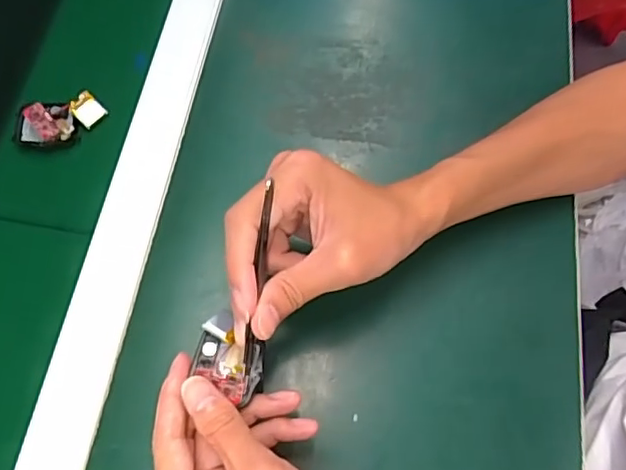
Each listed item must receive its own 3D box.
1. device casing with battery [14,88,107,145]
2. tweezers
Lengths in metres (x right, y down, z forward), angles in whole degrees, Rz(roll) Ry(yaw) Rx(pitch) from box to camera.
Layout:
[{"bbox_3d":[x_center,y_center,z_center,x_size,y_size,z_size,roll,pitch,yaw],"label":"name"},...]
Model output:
[{"bbox_3d":[-0.192,-0.086,0.442,0.065,0.016,0.034,-11,67,-5],"label":"device casing with battery"},{"bbox_3d":[-0.030,0.025,0.307,0.005,0.013,0.104,9,101,4],"label":"tweezers"}]

